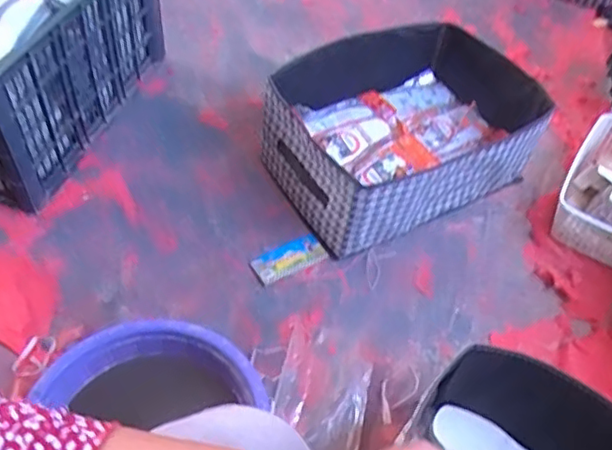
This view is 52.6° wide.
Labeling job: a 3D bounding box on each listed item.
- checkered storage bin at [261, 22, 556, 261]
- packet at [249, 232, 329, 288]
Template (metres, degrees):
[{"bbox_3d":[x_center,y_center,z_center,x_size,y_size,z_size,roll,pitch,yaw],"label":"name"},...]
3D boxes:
[{"bbox_3d":[0.171,-0.168,1.120,0.444,0.186,0.325,-25,58,-23],"label":"checkered storage bin"},{"bbox_3d":[-0.028,0.056,1.032,0.125,0.005,0.055,-24,58,-23],"label":"packet"}]

